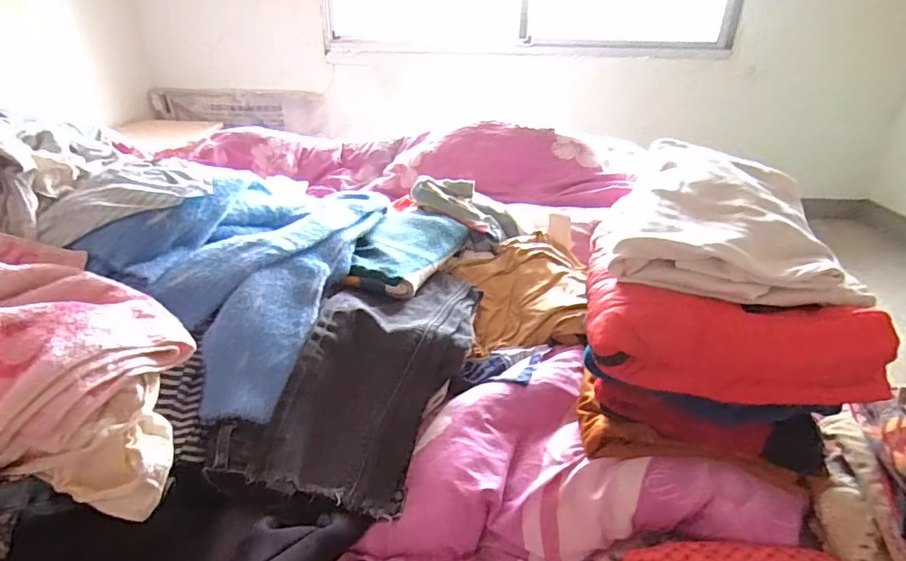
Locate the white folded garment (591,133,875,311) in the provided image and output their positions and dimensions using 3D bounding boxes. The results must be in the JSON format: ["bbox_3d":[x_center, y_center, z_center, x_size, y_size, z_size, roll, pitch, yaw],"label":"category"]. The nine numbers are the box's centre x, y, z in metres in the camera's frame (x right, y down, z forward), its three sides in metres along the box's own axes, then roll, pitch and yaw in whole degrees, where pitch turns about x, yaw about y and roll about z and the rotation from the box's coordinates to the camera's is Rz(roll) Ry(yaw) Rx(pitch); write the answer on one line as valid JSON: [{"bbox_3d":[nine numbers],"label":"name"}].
[{"bbox_3d":[0.278,-0.069,0.535,0.214,0.074,0.236,13,31,22],"label":"white folded garment"}]

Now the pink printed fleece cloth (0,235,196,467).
[{"bbox_3d":[-0.405,0.046,0.459,0.289,0.095,0.226,6,29,9],"label":"pink printed fleece cloth"}]

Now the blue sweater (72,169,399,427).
[{"bbox_3d":[-0.254,-0.049,0.711,0.238,0.144,0.492,5,29,7],"label":"blue sweater"}]

